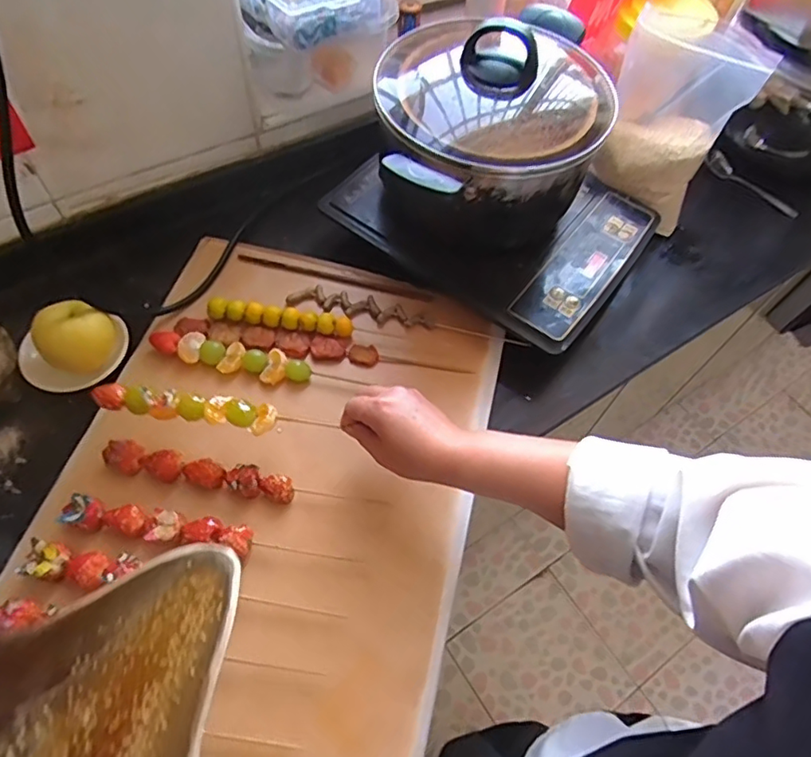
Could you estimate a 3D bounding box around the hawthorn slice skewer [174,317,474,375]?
[{"bbox_3d":[-0.093,-0.037,0.634,0.323,0.010,0.034,8,60,1],"label":"hawthorn slice skewer"}]

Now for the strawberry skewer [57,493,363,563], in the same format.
[{"bbox_3d":[-0.178,0.143,0.512,0.255,0.026,0.029,10,60,2],"label":"strawberry skewer"}]

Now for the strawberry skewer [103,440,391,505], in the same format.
[{"bbox_3d":[-0.159,0.098,0.544,0.267,0.024,0.029,11,60,3],"label":"strawberry skewer"}]

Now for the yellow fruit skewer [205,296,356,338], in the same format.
[{"bbox_3d":[-0.141,-0.070,0.641,0.159,0.018,0.021,8,60,1],"label":"yellow fruit skewer"}]

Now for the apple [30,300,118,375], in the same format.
[{"bbox_3d":[-0.333,-0.042,0.569,0.056,0.055,0.057,2,60,-3],"label":"apple"}]

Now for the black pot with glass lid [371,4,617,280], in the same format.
[{"bbox_3d":[0.091,-0.262,0.625,0.244,0.199,0.250,2,60,-3],"label":"black pot with glass lid"}]

